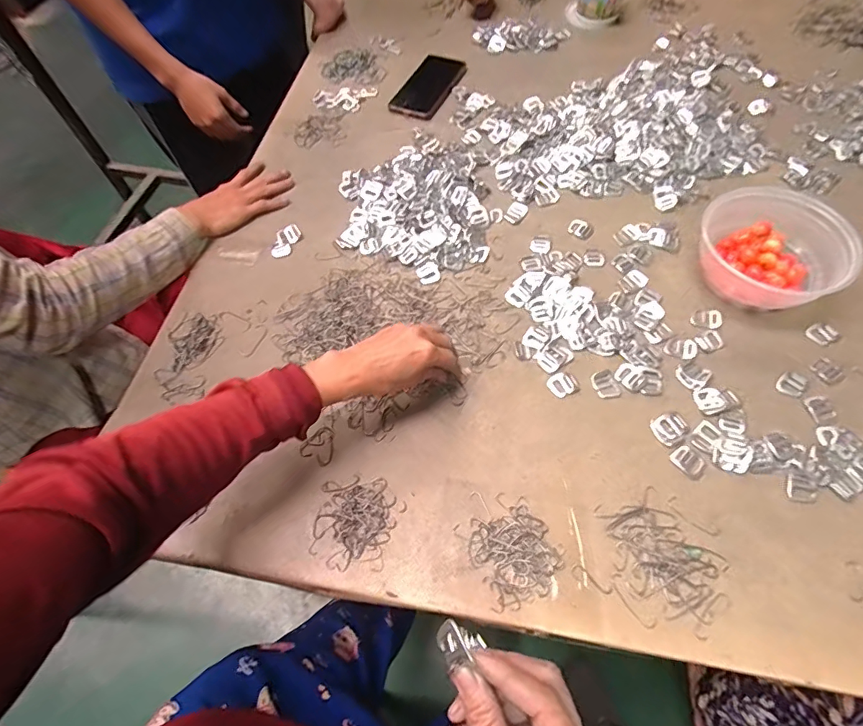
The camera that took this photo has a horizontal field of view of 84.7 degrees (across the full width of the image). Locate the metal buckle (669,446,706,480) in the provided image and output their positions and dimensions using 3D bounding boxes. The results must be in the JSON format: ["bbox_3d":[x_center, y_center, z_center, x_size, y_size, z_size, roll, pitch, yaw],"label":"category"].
[{"bbox_3d":[0.263,0.100,0.483,0.024,0.004,0.030,-36,64,-17],"label":"metal buckle"}]

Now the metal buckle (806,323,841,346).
[{"bbox_3d":[0.455,-0.034,0.548,0.031,0.004,0.028,-30,63,-14],"label":"metal buckle"}]

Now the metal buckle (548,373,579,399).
[{"bbox_3d":[0.147,0.024,0.531,0.031,0.004,0.026,-22,61,-10],"label":"metal buckle"}]

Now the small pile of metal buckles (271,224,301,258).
[{"bbox_3d":[-0.203,-0.169,0.652,0.030,0.008,0.054,17,62,12],"label":"small pile of metal buckles"}]

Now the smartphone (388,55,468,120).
[{"bbox_3d":[-0.006,-0.487,0.834,0.087,0.010,0.173,22,63,15],"label":"smartphone"}]

